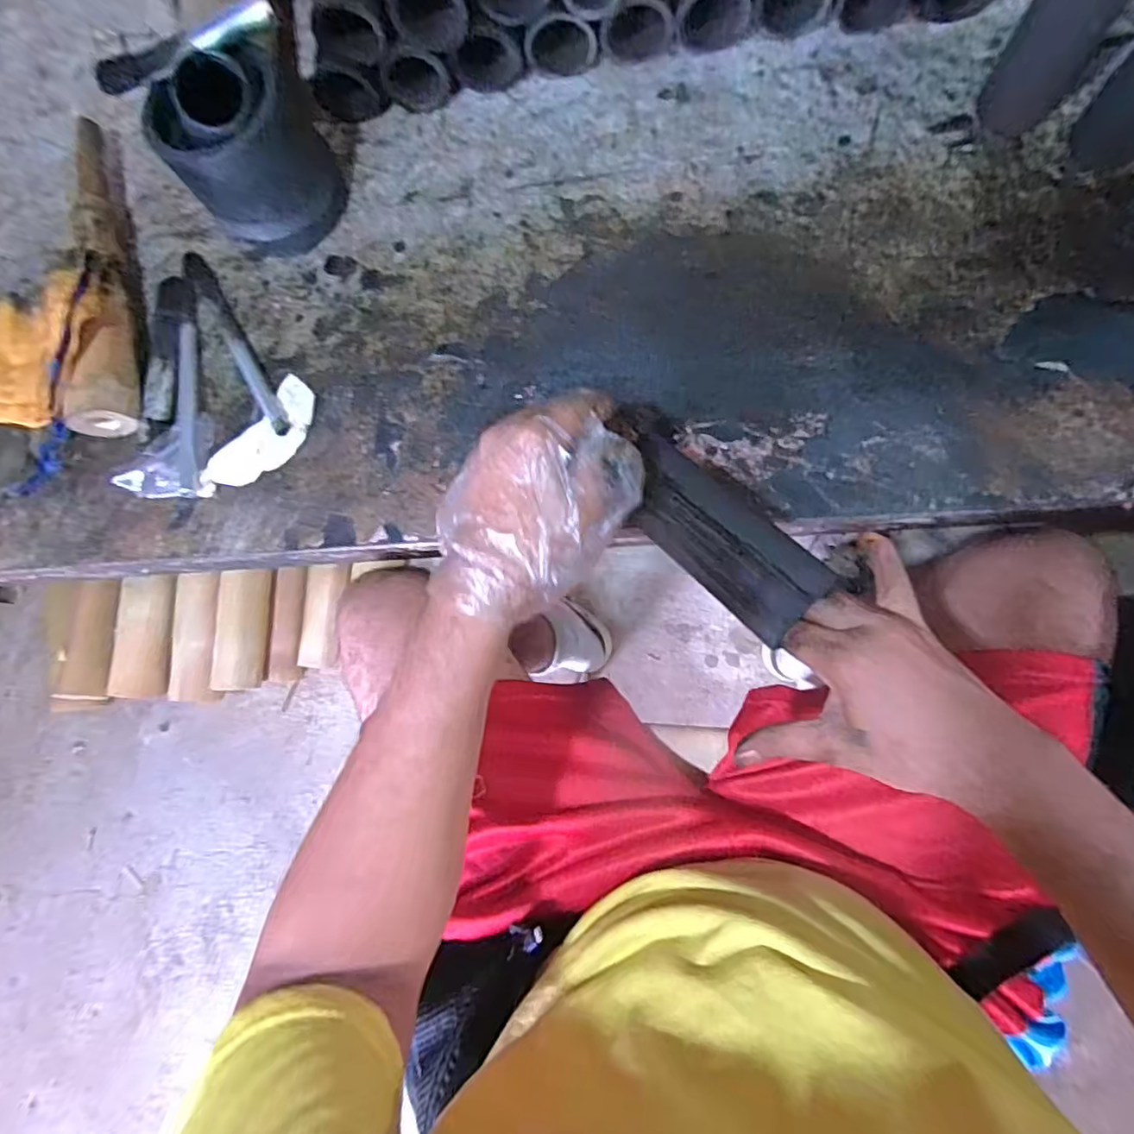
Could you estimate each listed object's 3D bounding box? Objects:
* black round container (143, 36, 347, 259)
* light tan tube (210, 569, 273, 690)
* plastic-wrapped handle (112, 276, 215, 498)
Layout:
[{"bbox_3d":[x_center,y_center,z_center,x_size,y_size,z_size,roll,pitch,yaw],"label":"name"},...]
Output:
[{"bbox_3d":[-0.232,-0.303,0.454,0.099,0.125,0.087,-40,78,0],"label":"black round container"},{"bbox_3d":[-0.502,0.095,0.933,0.067,0.071,0.181,3,81,8],"label":"light tan tube"},{"bbox_3d":[-0.315,-0.149,0.496,0.062,0.020,0.185,0,80,8],"label":"plastic-wrapped handle"}]

